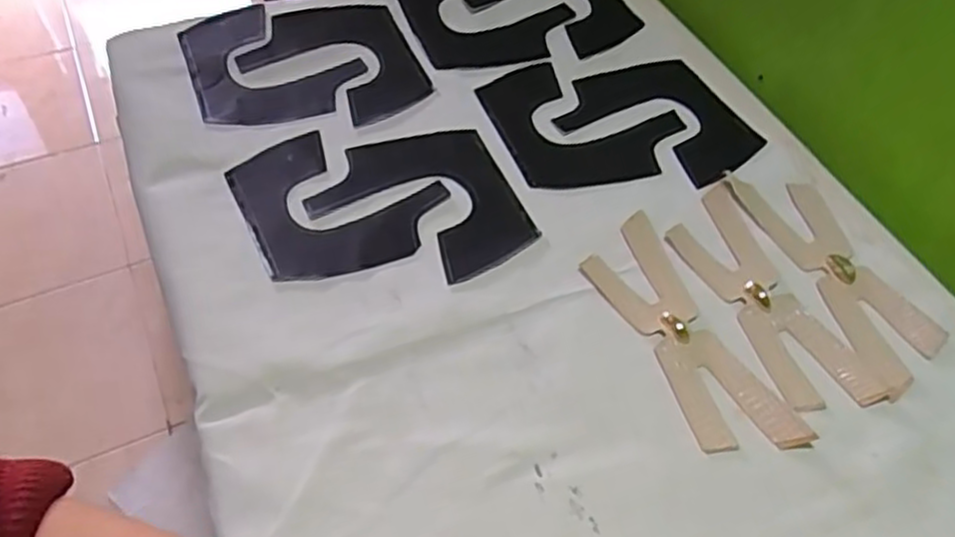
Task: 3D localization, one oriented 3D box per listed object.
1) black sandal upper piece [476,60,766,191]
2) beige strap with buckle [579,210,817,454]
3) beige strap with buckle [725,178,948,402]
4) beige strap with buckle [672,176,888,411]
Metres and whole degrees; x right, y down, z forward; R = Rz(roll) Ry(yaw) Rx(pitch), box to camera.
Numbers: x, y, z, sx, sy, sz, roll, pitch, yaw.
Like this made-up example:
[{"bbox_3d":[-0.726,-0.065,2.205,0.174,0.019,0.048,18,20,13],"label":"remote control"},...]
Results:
[{"bbox_3d":[0.142,-0.151,0.746,0.262,0.011,0.173,-1,55,1],"label":"black sandal upper piece"},{"bbox_3d":[0.164,0.053,0.592,0.076,0.006,0.231,-20,56,-14],"label":"beige strap with buckle"},{"bbox_3d":[0.316,0.000,0.638,0.075,0.008,0.231,-16,56,-11],"label":"beige strap with buckle"},{"bbox_3d":[0.241,0.022,0.618,0.076,0.007,0.228,-18,56,-13],"label":"beige strap with buckle"}]

